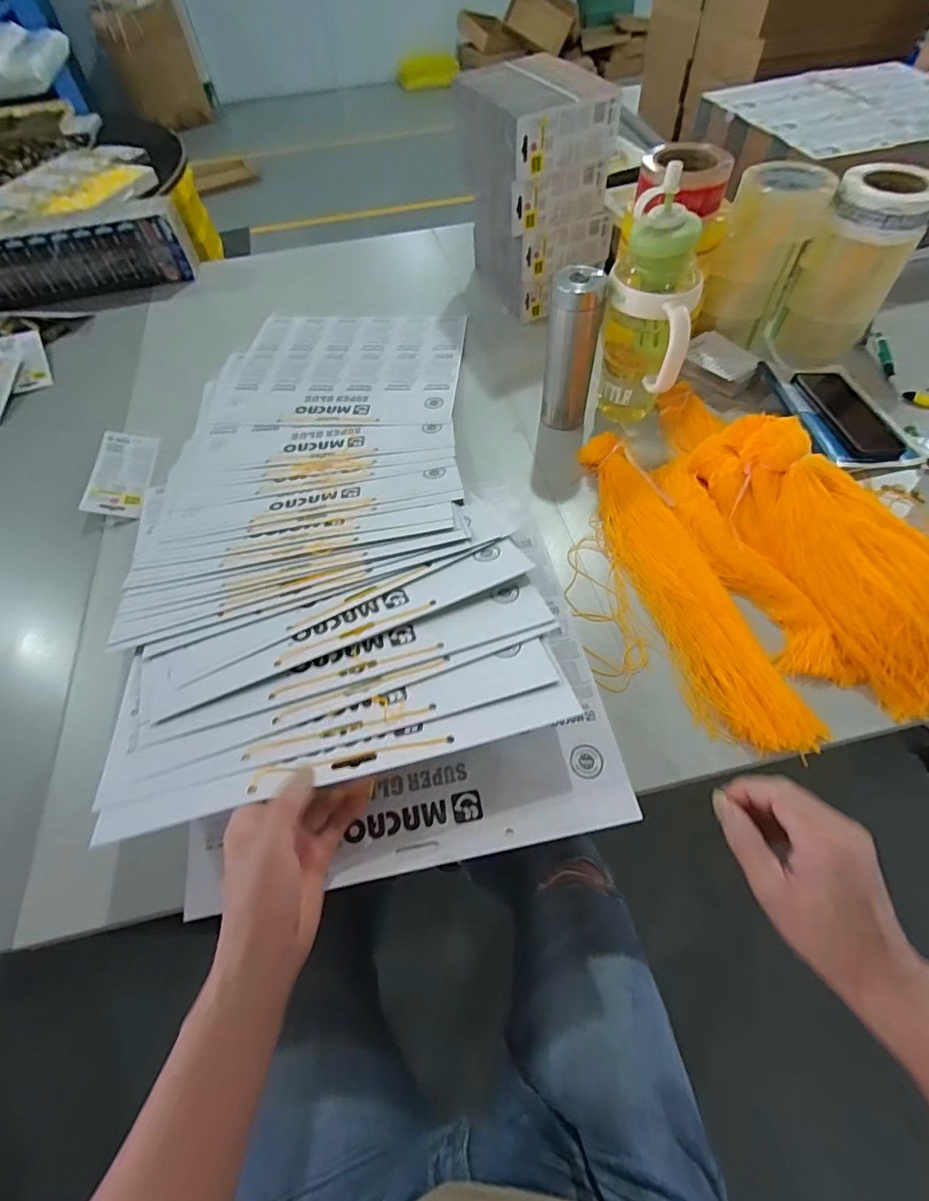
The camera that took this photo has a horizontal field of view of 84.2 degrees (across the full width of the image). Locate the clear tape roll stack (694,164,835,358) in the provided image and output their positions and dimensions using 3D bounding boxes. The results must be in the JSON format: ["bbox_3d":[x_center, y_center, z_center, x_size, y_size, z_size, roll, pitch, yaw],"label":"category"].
[{"bbox_3d":[0.424,-0.488,0.750,0.117,0.199,0.100,19,61,13],"label":"clear tape roll stack"}]

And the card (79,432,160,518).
[{"bbox_3d":[-0.471,-0.177,0.710,0.069,0.010,0.157,4,55,-20],"label":"card"}]

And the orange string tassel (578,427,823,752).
[{"bbox_3d":[0.235,-0.031,0.576,0.095,0.029,0.416,-14,58,-6],"label":"orange string tassel"}]

